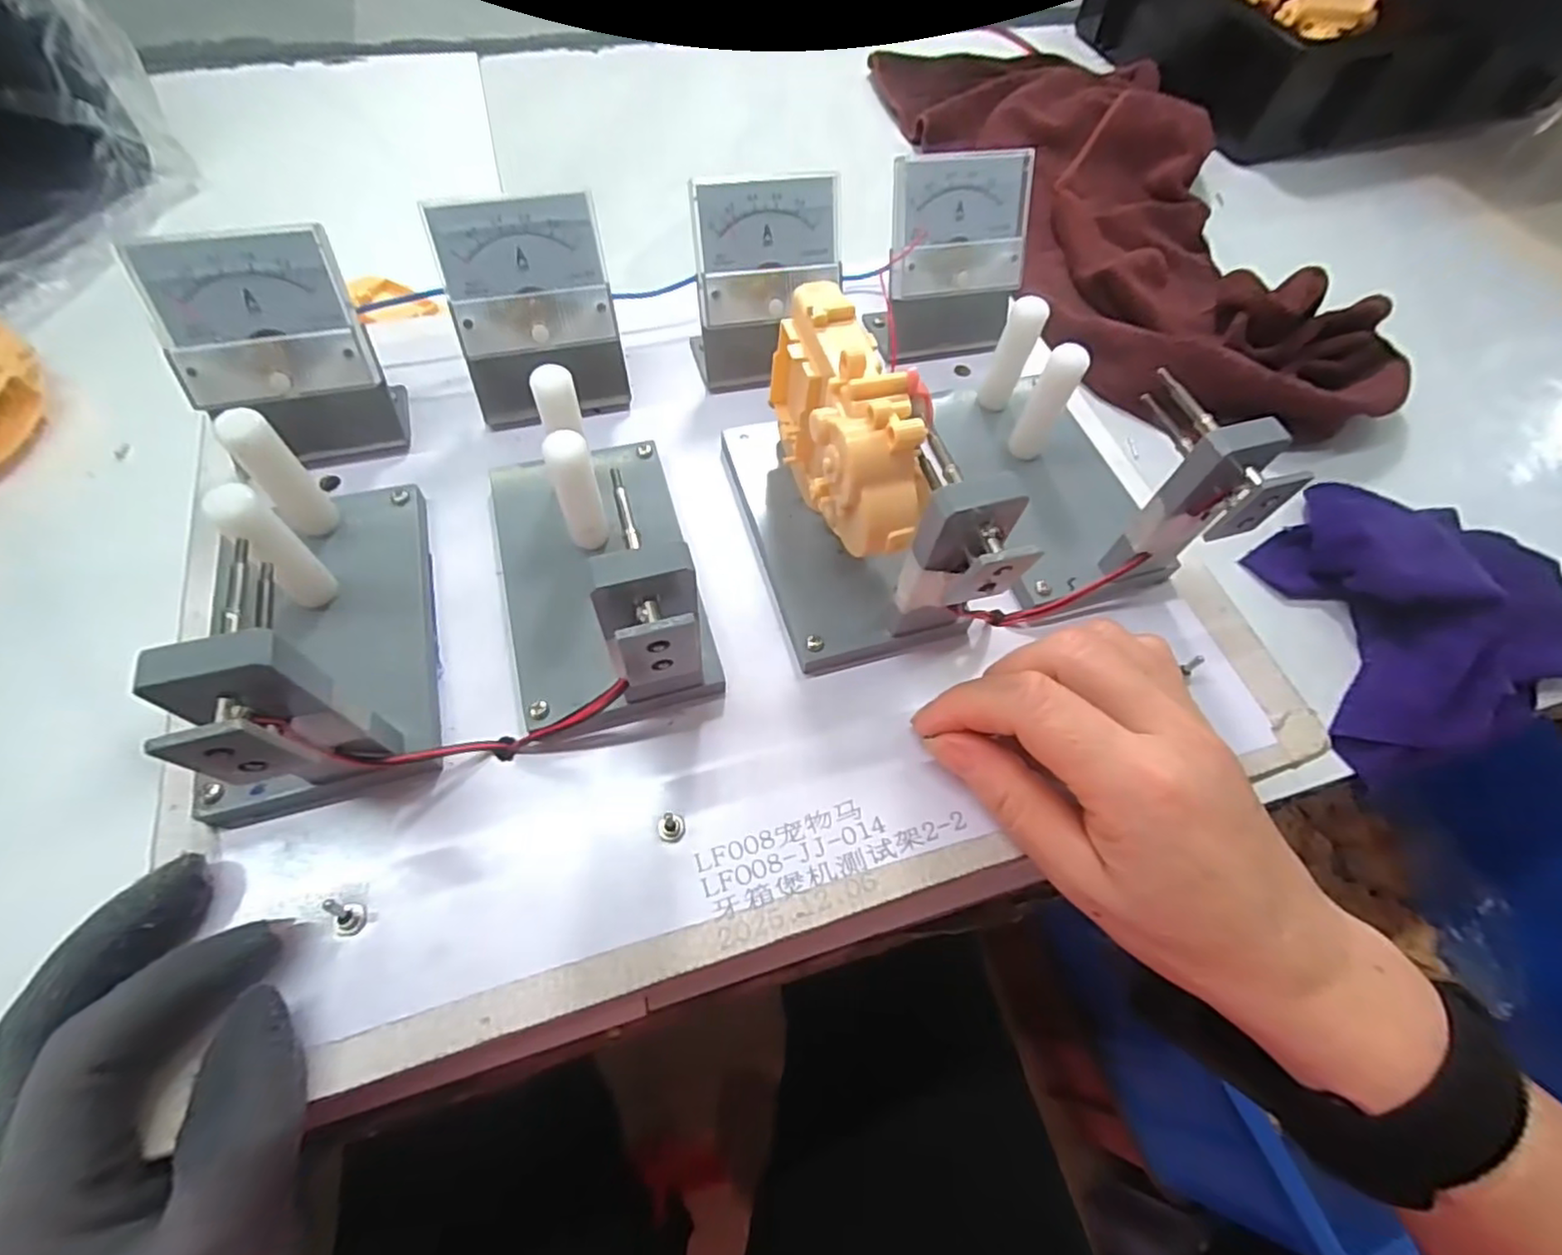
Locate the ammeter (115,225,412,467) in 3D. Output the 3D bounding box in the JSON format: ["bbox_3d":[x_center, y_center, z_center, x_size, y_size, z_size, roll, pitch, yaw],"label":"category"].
[{"bbox_3d":[-0.191,-0.101,0.255,0.065,0.075,0.042,-13,63,-11],"label":"ammeter"}]

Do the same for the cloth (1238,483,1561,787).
[{"bbox_3d":[0.339,-0.016,0.349,0.171,0.042,0.149,-13,63,-11],"label":"cloth"}]

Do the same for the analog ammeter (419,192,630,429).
[{"bbox_3d":[-0.102,-0.131,0.279,0.063,0.072,0.046,-11,63,-10],"label":"analog ammeter"}]

